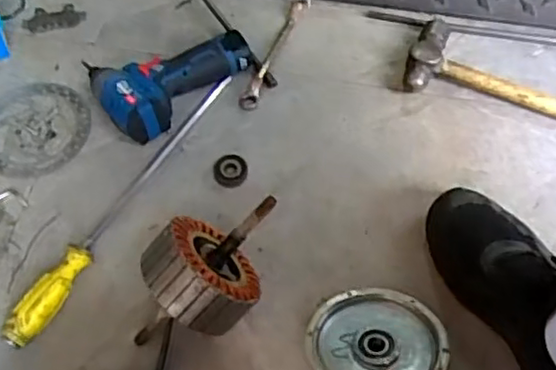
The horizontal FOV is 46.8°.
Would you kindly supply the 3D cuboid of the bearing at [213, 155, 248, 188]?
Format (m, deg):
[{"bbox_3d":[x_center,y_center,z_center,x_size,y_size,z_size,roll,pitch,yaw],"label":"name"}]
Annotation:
[{"bbox_3d":[-0.055,-0.016,0.741,0.037,0.007,0.042,2,61,2],"label":"bearing"}]

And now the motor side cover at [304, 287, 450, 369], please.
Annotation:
[{"bbox_3d":[0.095,0.149,0.622,0.132,0.019,0.118,-5,44,-1],"label":"motor side cover"}]

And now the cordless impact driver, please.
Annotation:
[{"bbox_3d":[-0.127,-0.139,0.783,0.192,0.059,0.135,-27,65,-12],"label":"cordless impact driver"}]

